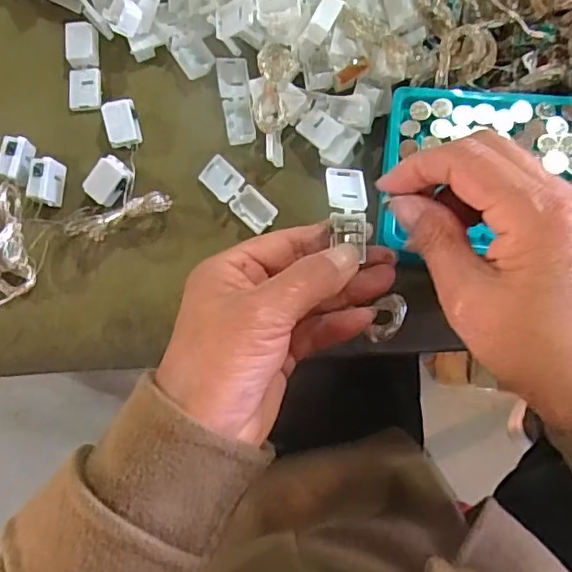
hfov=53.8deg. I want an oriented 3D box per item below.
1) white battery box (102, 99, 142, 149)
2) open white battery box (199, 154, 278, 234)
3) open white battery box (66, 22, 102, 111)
[{"bbox_3d":[-0.100,-0.099,0.346,0.018,0.019,0.024,-9,84,1],"label":"white battery box"},{"bbox_3d":[-0.029,-0.055,0.342,0.053,0.011,0.020,44,87,5],"label":"open white battery box"},{"bbox_3d":[-0.127,-0.137,0.354,0.019,0.012,0.052,0,84,2],"label":"open white battery box"}]

